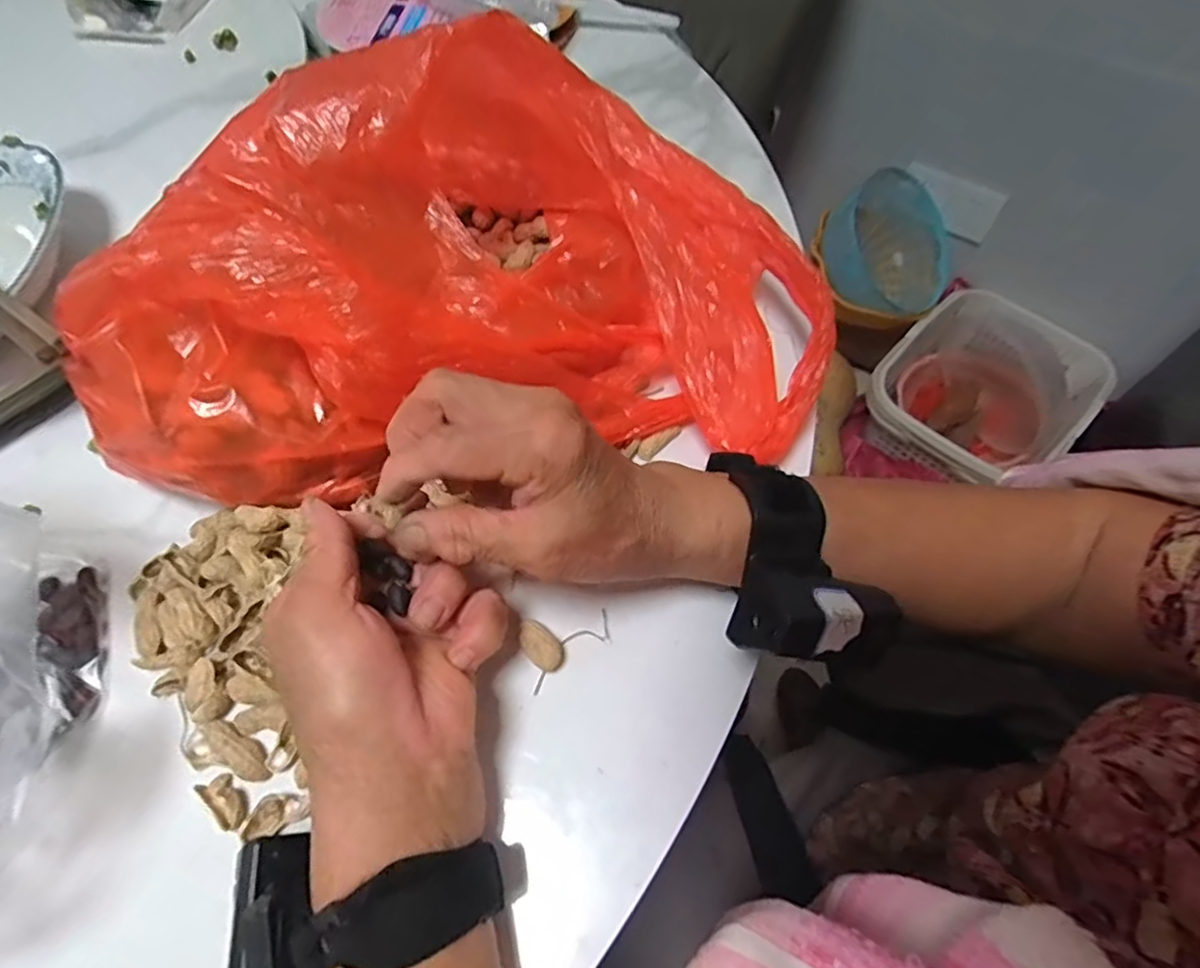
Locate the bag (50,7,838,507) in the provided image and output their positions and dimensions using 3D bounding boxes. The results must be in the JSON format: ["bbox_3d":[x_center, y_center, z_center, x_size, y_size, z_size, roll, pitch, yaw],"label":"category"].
[{"bbox_3d":[-0.062,-0.121,0.309,0.338,0.128,0.206,-7,60,-3],"label":"bag"}]

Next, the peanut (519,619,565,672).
[{"bbox_3d":[-0.028,0.074,0.287,0.015,0.012,0.026,-40,67,-20],"label":"peanut"}]

